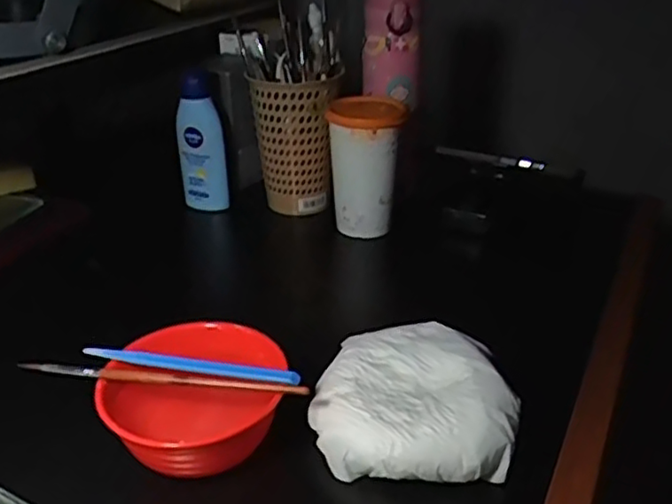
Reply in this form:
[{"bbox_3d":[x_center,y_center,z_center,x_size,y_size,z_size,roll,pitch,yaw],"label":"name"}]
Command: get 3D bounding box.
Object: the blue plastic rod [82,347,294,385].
[{"bbox_3d":[-0.089,0.070,0.409,0.137,0.007,0.012,8,29,12],"label":"blue plastic rod"}]

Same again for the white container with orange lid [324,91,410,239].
[{"bbox_3d":[0.029,-0.082,0.658,0.071,0.122,0.069,3,29,3],"label":"white container with orange lid"}]

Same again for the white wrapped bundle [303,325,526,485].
[{"bbox_3d":[0.048,0.090,0.422,0.120,0.032,0.109,2,29,2],"label":"white wrapped bundle"}]

